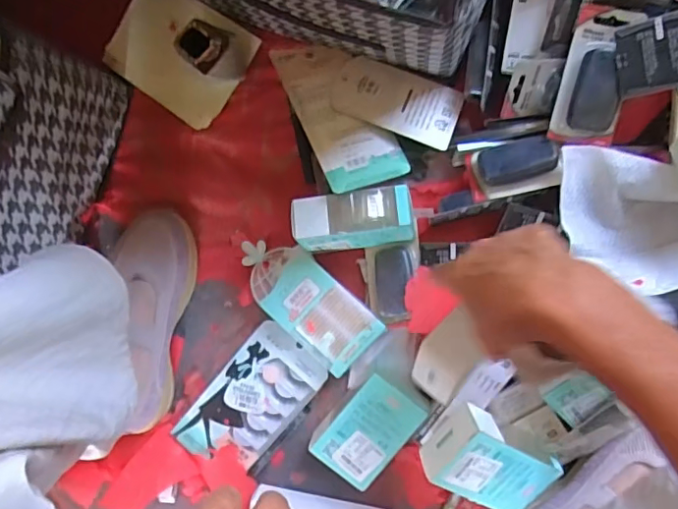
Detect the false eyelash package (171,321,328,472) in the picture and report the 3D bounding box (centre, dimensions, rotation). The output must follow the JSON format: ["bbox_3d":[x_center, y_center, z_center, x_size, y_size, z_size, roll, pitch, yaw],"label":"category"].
[{"bbox_3d":[-0.093,0.160,0.590,0.095,0.009,0.171,40,98,3],"label":"false eyelash package"}]

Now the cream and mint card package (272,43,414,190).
[{"bbox_3d":[-0.002,-0.136,0.524,0.078,0.009,0.161,-22,75,-18],"label":"cream and mint card package"}]

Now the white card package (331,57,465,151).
[{"bbox_3d":[0.056,-0.149,0.532,0.121,0.004,0.072,21,66,5],"label":"white card package"}]

